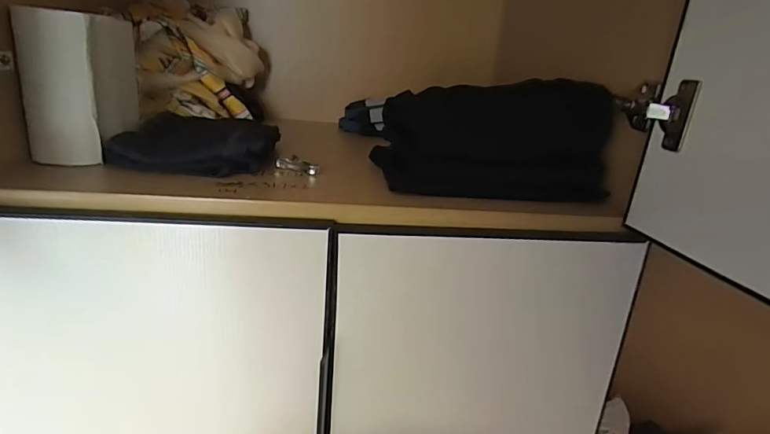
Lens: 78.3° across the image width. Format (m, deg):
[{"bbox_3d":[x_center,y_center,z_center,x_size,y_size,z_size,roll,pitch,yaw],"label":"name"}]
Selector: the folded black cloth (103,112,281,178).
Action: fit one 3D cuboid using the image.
[{"bbox_3d":[-0.209,-0.084,0.528,0.171,0.056,0.099,3,19,-7],"label":"folded black cloth"}]

